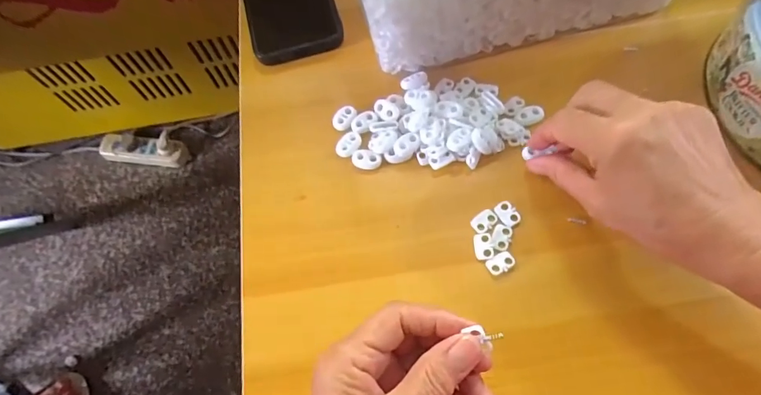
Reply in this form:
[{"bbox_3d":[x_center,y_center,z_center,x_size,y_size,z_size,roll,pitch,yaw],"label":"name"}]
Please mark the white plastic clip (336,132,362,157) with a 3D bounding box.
[{"bbox_3d":[-0.025,-0.042,0.346,0.017,0.004,0.022,28,71,15],"label":"white plastic clip"}]

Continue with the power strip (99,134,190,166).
[{"bbox_3d":[-0.530,-0.105,0.995,0.195,0.050,0.055,6,67,4],"label":"power strip"}]

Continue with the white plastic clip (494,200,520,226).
[{"bbox_3d":[0.090,0.011,0.316,0.014,0.004,0.019,-24,67,-7],"label":"white plastic clip"}]

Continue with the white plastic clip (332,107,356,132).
[{"bbox_3d":[-0.029,-0.064,0.355,0.015,0.004,0.022,36,73,17],"label":"white plastic clip"}]

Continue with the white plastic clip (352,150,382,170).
[{"bbox_3d":[-0.011,-0.029,0.341,0.022,0.004,0.014,15,68,10],"label":"white plastic clip"}]

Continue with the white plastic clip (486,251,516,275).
[{"bbox_3d":[0.082,0.044,0.302,0.019,0.004,0.012,-30,68,-9],"label":"white plastic clip"}]

